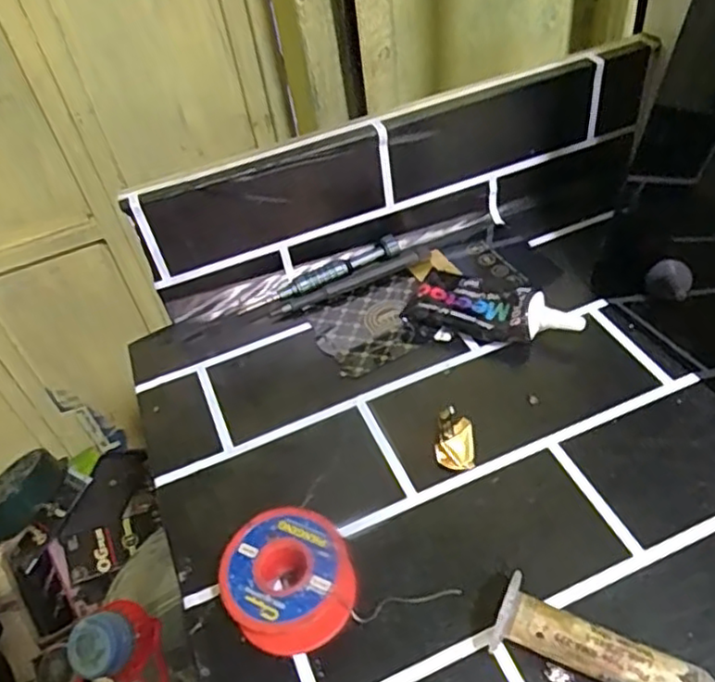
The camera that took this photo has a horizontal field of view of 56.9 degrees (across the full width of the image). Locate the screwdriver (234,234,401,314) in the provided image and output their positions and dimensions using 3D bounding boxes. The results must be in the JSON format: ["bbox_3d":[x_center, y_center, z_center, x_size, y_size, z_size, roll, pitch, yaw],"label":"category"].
[{"bbox_3d":[-0.023,-0.042,0.429,0.111,0.013,0.012,-25,47,-14],"label":"screwdriver"}]

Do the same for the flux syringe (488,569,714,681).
[{"bbox_3d":[0.095,0.123,0.249,0.086,0.020,0.025,18,52,26],"label":"flux syringe"}]

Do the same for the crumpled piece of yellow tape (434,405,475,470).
[{"bbox_3d":[0.050,0.050,0.338,0.019,0.010,0.032,-2,46,9],"label":"crumpled piece of yellow tape"}]

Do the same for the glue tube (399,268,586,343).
[{"bbox_3d":[0.080,-0.021,0.389,0.099,0.026,0.043,8,48,18],"label":"glue tube"}]

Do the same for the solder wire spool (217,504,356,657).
[{"bbox_3d":[-0.030,0.103,0.285,0.053,0.028,0.051,-5,45,5],"label":"solder wire spool"}]

